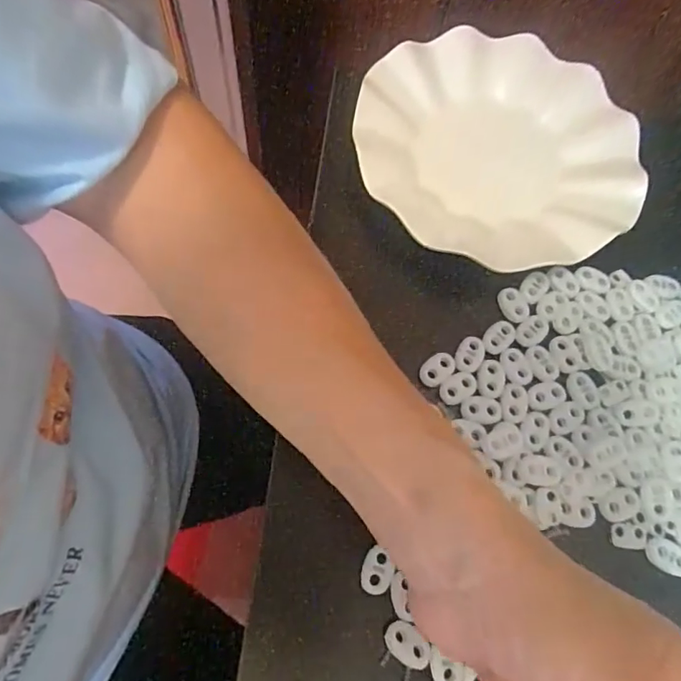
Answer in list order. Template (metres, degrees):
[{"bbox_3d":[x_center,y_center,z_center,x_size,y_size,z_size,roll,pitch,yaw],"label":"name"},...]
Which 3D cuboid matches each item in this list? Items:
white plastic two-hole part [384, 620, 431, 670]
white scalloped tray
[{"bbox_3d":[0.031,0.141,0.237,0.022,0.004,0.015,40,71,10],"label":"white plastic two-hole part"},{"bbox_3d":[0.101,-0.130,0.342,0.180,0.030,0.185,0,69,-5],"label":"white scalloped tray"}]

